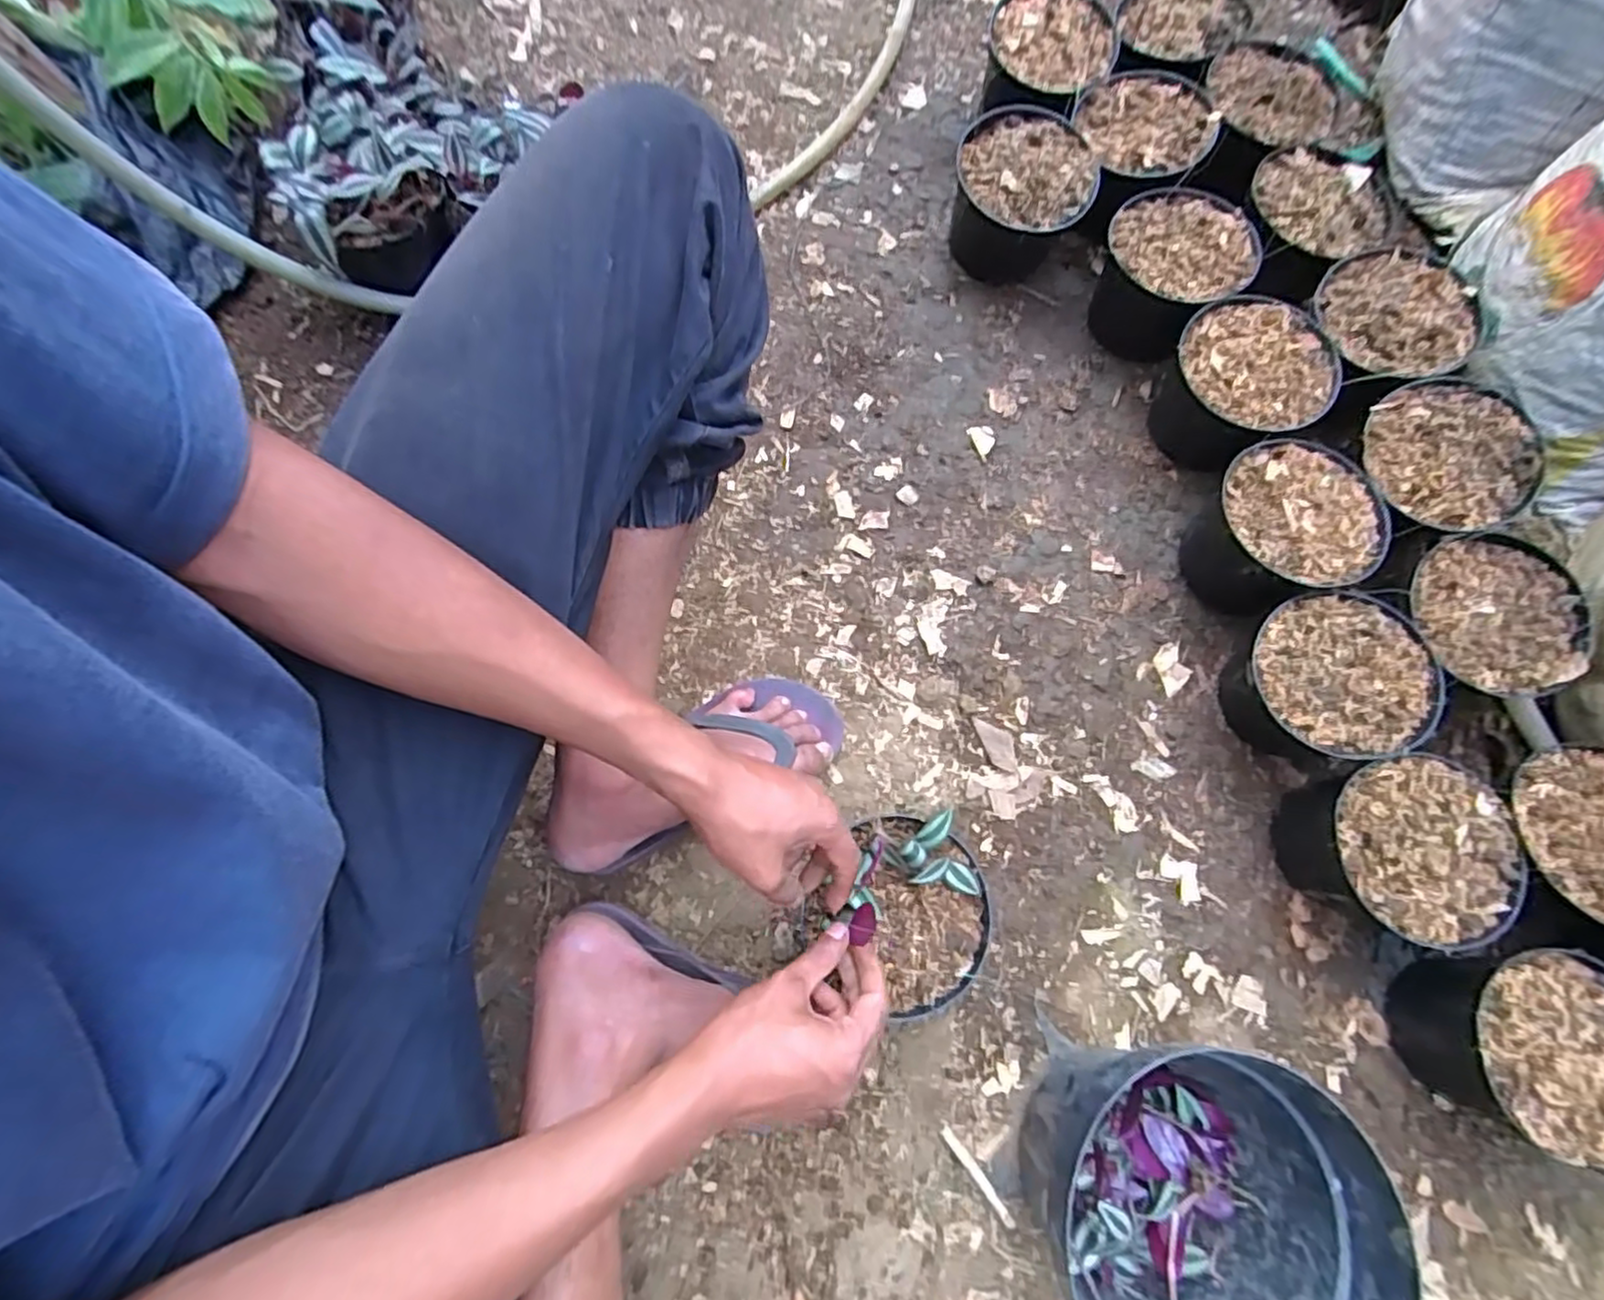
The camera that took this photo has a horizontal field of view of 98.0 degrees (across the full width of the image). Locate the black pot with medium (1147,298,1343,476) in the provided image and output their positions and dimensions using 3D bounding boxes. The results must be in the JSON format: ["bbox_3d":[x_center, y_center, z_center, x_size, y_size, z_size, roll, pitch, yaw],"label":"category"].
[{"bbox_3d":[0.442,-0.262,0.724,0.145,0.121,0.148,1,74,-2],"label":"black pot with medium"}]

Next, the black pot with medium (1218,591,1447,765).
[{"bbox_3d":[0.473,0.033,0.647,0.149,0.110,0.139,1,74,-2],"label":"black pot with medium"}]

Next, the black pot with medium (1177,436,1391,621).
[{"bbox_3d":[0.460,-0.112,0.686,0.136,0.116,0.139,1,74,-2],"label":"black pot with medium"}]

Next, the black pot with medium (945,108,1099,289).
[{"bbox_3d":[0.241,-0.501,0.792,0.142,0.119,0.143,1,74,-2],"label":"black pot with medium"}]

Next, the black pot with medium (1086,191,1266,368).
[{"bbox_3d":[0.390,-0.399,0.765,0.141,0.118,0.141,1,74,-2],"label":"black pot with medium"}]

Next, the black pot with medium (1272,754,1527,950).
[{"bbox_3d":[0.500,0.172,0.602,0.133,0.112,0.136,7,74,0],"label":"black pot with medium"}]

